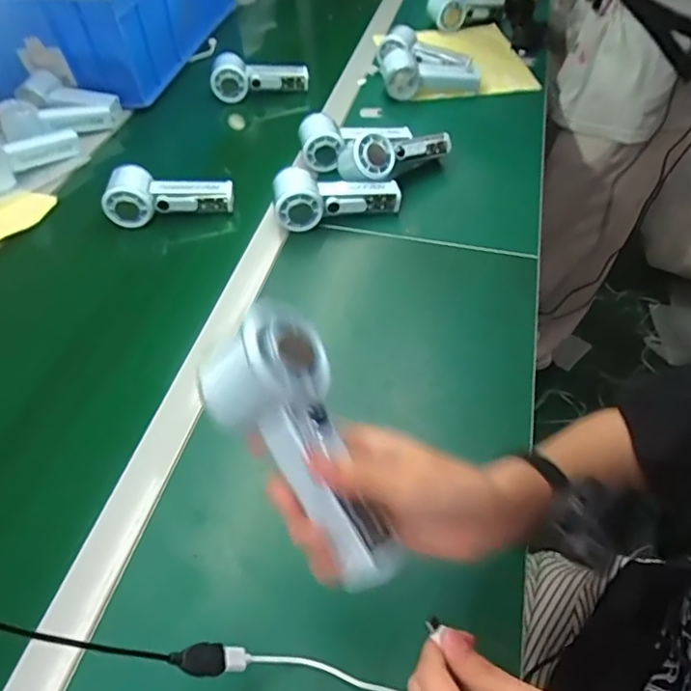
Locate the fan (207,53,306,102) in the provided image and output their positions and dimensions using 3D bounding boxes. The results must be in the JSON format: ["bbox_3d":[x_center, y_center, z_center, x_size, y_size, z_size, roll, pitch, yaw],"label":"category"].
[{"bbox_3d":[-0.140,-0.440,0.899,0.155,0.069,0.042,-14,51,-8],"label":"fan"}]

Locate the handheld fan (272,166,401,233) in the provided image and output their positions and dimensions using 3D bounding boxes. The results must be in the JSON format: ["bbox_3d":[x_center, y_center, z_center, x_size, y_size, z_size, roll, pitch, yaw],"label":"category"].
[{"bbox_3d":[-0.010,-0.183,0.666,0.150,0.050,0.057,-9,50,-4],"label":"handheld fan"}]

